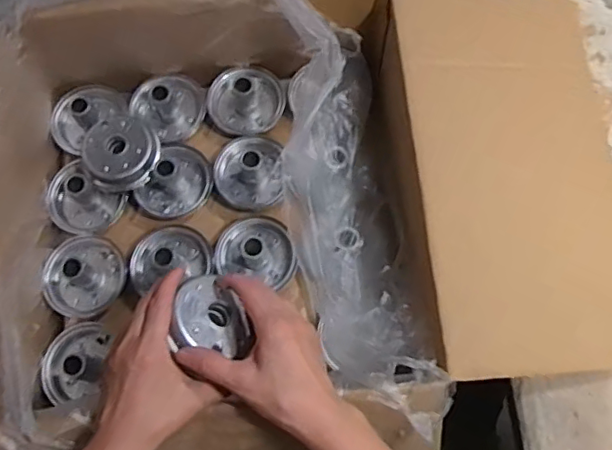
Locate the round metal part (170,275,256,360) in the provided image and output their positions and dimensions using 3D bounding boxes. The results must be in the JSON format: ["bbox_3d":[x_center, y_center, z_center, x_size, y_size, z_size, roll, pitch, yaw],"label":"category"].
[{"bbox_3d":[-0.087,0.081,0.512,0.065,0.030,0.067,19,50,-26],"label":"round metal part"}]

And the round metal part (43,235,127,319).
[{"bbox_3d":[-0.250,0.054,0.646,0.086,0.054,0.088,-1,72,2],"label":"round metal part"}]

